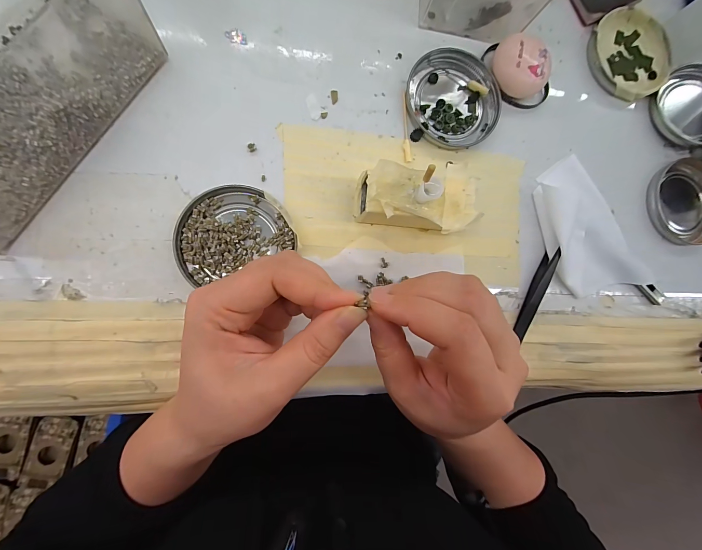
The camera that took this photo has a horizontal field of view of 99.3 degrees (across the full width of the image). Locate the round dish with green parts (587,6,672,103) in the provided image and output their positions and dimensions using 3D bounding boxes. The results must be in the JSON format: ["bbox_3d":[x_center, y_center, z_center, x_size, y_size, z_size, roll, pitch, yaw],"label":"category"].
[{"bbox_3d":[0.257,-0.202,0.274,0.080,0.011,0.080,0,87,-10],"label":"round dish with green parts"}]

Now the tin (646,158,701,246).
[{"bbox_3d":[0.314,-0.068,0.281,0.080,0.016,0.077,0,87,-10],"label":"tin"}]

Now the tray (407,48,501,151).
[{"bbox_3d":[0.084,-0.144,0.244,0.075,0.009,0.077,0,87,-10],"label":"tray"}]

